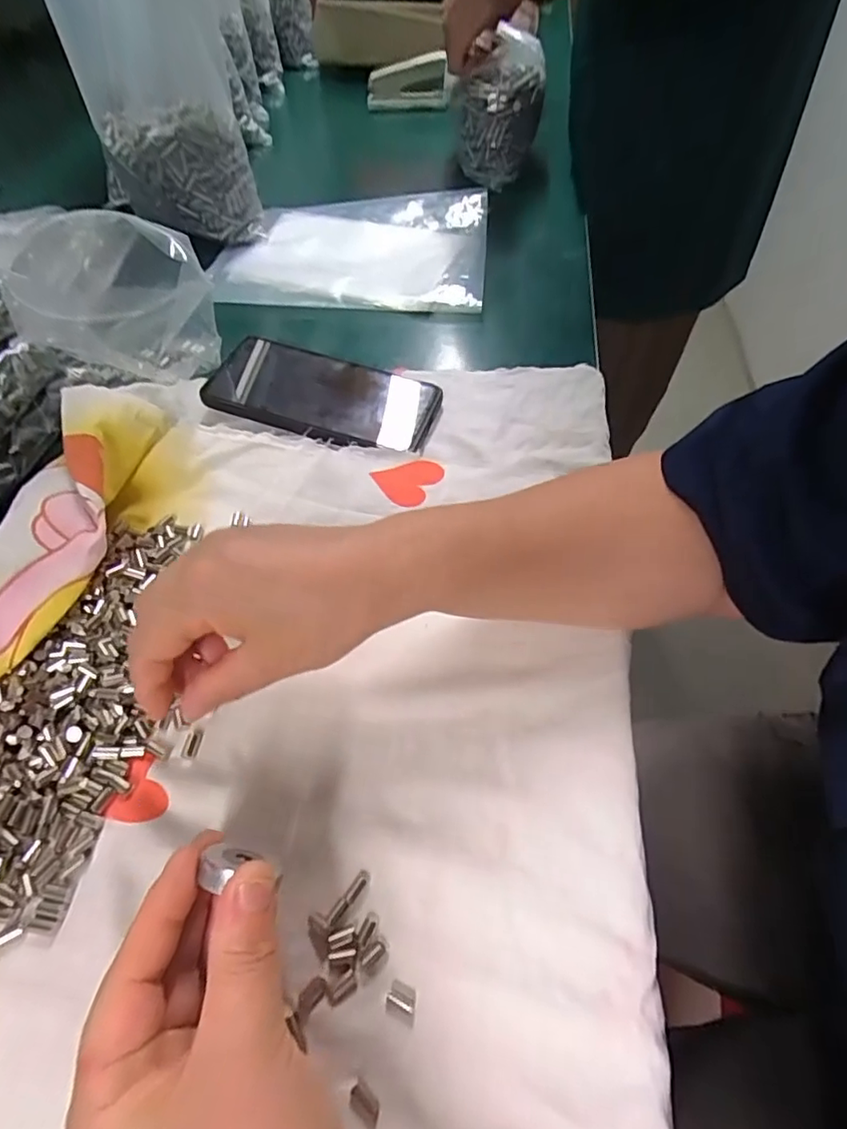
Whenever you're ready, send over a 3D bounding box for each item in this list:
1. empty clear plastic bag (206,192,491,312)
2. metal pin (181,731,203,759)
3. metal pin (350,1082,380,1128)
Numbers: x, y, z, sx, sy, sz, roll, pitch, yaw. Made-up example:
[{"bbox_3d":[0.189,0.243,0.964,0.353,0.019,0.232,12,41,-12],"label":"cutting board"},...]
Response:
[{"bbox_3d":[-0.067,-0.303,0.561,0.249,0.019,0.174,3,56,5],"label":"empty clear plastic bag"},{"bbox_3d":[-0.112,0.087,0.282,0.007,0.004,0.013,10,65,5],"label":"metal pin"},{"bbox_3d":[-0.020,0.190,0.205,0.014,0.004,0.007,36,58,23],"label":"metal pin"}]

